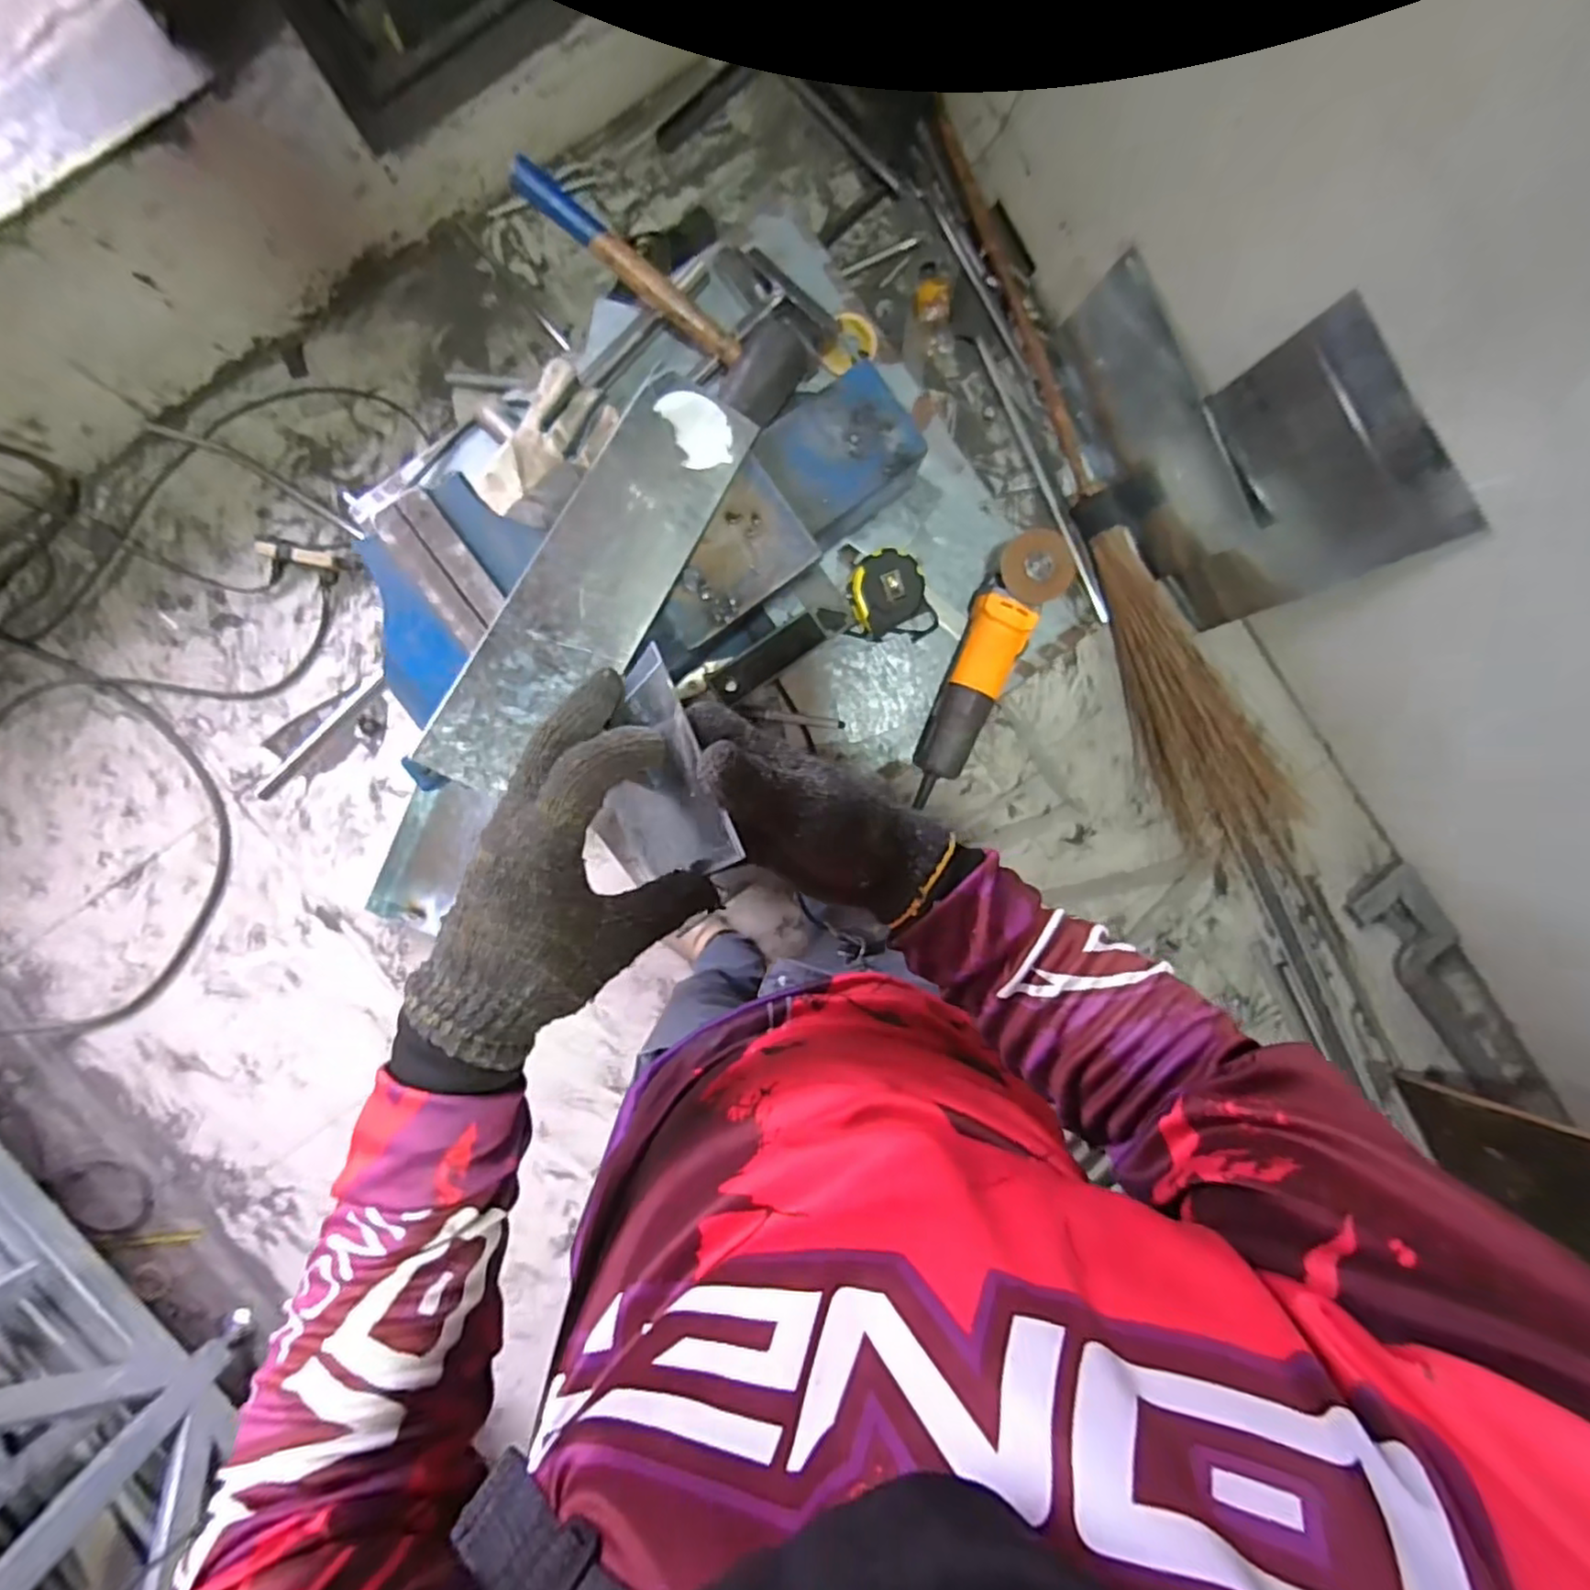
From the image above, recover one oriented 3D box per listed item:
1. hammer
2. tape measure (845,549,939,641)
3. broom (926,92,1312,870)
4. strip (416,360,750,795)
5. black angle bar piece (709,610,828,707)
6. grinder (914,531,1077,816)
[{"bbox_3d":[-0.132,-0.512,0.693,0.308,0.061,0.127,27,91,-19],"label":"hammer"},{"bbox_3d":[0.113,-0.223,0.767,0.102,0.051,0.089,-2,93,-4],"label":"tape measure"},{"bbox_3d":[0.582,-0.497,1.290,0.260,0.112,1.494,-32,95,-2],"label":"broom"},{"bbox_3d":[-0.151,-0.175,0.542,0.094,0.011,0.380,29,77,-12],"label":"strip"},{"bbox_3d":[-0.030,-0.154,0.776,0.136,0.025,0.042,-35,95,-2],"label":"black angle bar piece"},{"bbox_3d":[0.213,-0.148,0.767,0.072,0.074,0.293,22,105,-5],"label":"grinder"}]

